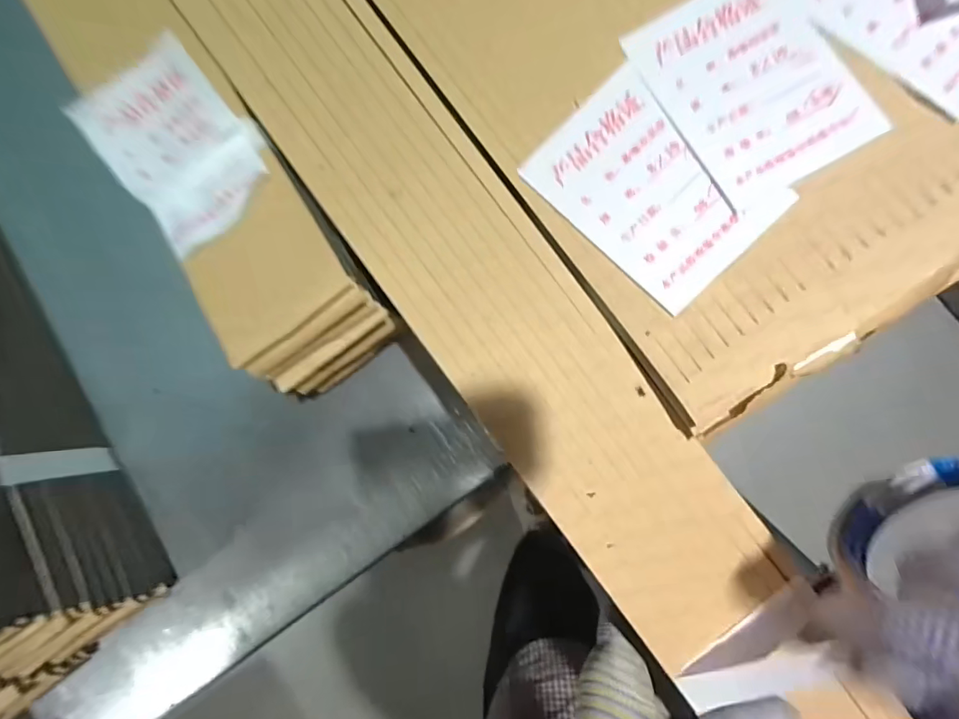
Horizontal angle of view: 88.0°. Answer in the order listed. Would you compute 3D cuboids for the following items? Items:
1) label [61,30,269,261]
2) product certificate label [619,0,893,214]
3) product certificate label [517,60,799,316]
[{"bbox_3d":[-0.167,-0.117,0.276,0.078,0.015,0.108,-43,82,8],"label":"label"},{"bbox_3d":[0.127,-0.131,0.234,0.075,0.004,0.104,-29,79,4],"label":"product certificate label"},{"bbox_3d":[0.080,-0.083,0.238,0.072,0.004,0.105,-45,78,5],"label":"product certificate label"}]

